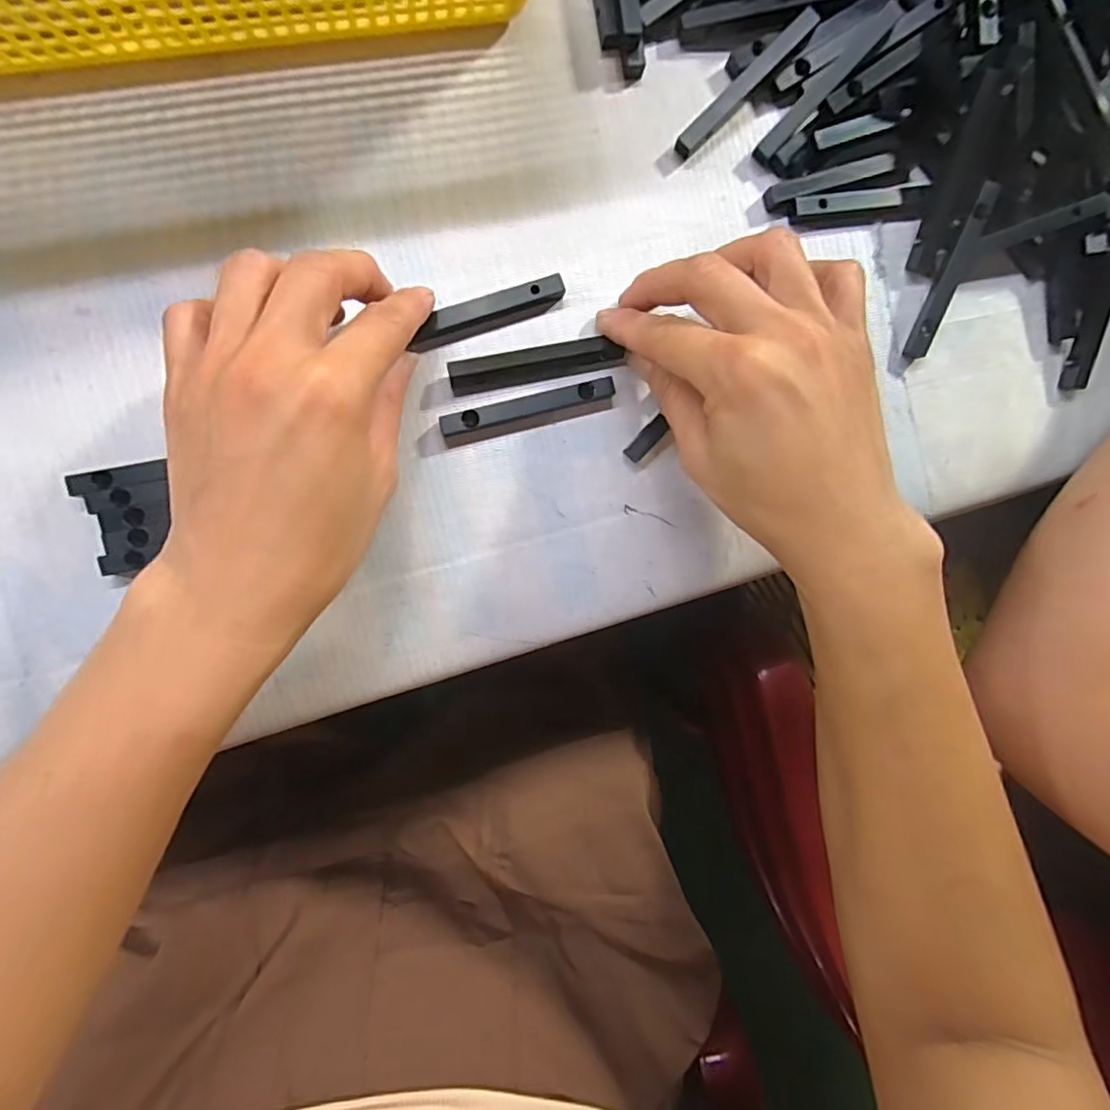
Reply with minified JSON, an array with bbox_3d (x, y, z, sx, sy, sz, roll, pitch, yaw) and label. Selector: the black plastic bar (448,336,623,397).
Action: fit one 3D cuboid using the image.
[{"bbox_3d":[-0.008,-0.082,0.253,0.073,0.008,0.014,-13,95,-8],"label":"black plastic bar"}]

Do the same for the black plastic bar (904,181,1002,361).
[{"bbox_3d":[0.180,-0.128,0.268,0.008,0.008,0.075,16,106,-9],"label":"black plastic bar"}]

